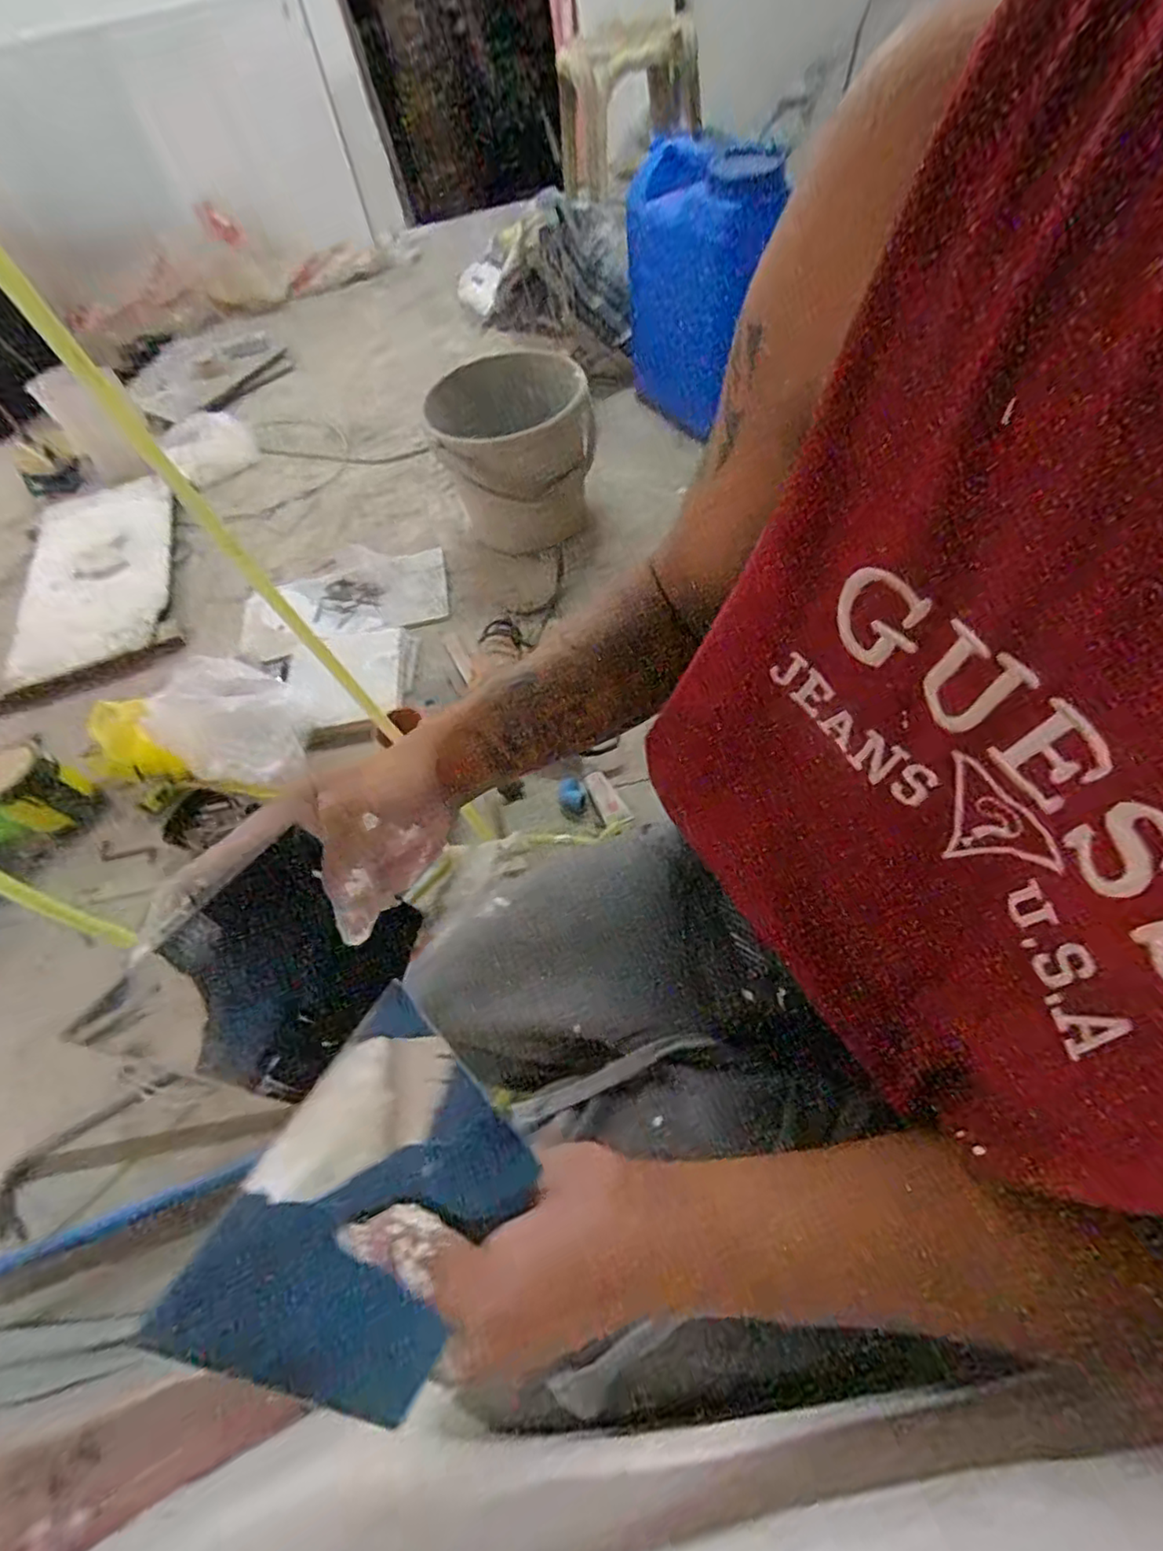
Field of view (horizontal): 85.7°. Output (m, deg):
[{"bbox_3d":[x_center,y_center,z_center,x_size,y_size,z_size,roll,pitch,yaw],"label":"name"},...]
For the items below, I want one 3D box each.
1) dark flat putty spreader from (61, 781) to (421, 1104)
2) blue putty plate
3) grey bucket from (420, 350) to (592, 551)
[{"bbox_3d":[-0.126,0.079,0.264,0.008,0.108,0.095,7,58,33],"label":"dark flat putty spreader"},{"bbox_3d":[-0.078,0.163,0.242,0.092,0.012,0.122,36,55,0],"label":"blue putty plate"},{"bbox_3d":[-0.113,-0.570,1.155,0.262,0.269,0.223,-17,57,-2],"label":"grey bucket"}]

